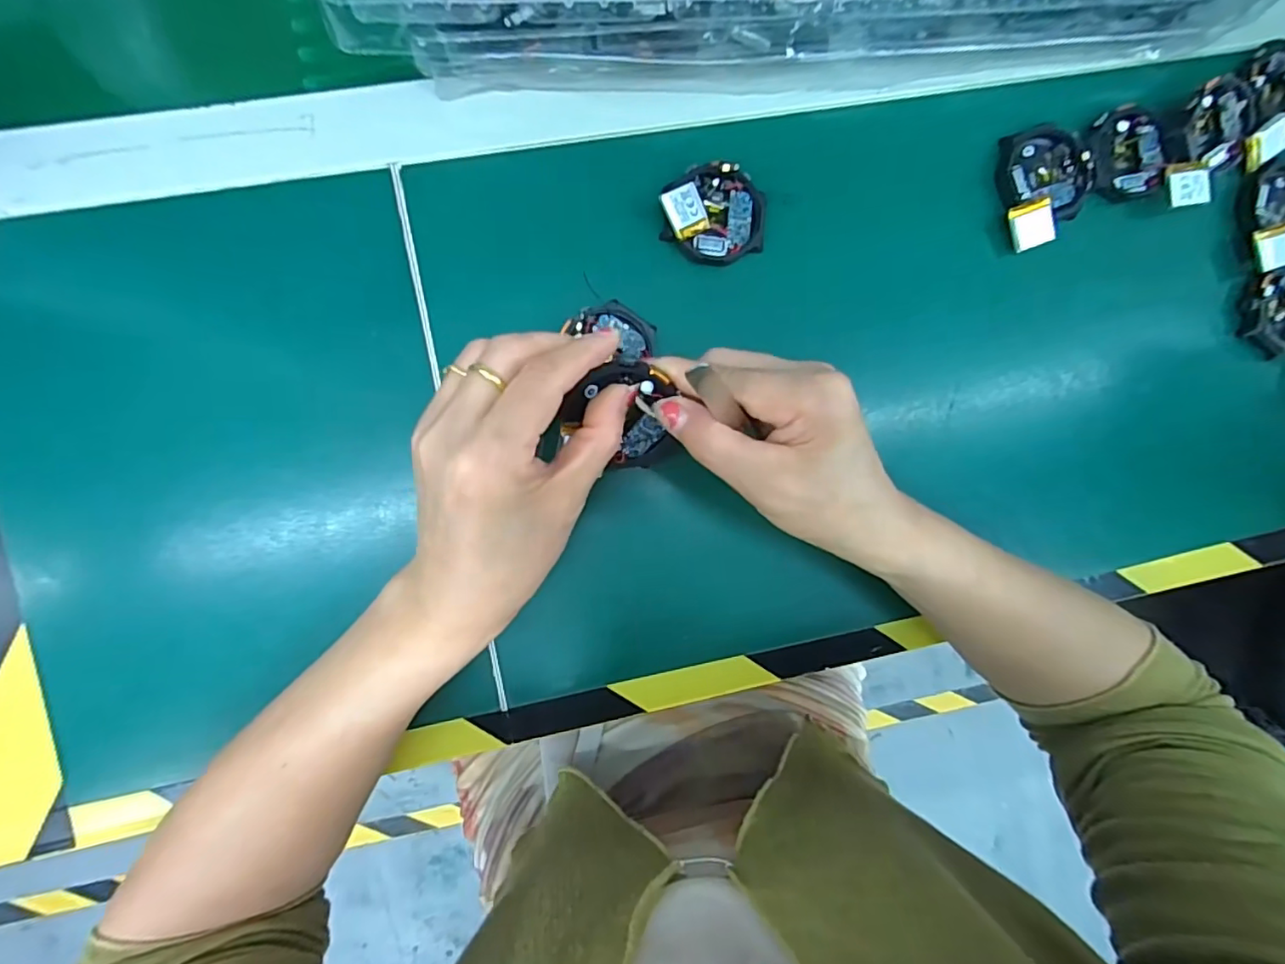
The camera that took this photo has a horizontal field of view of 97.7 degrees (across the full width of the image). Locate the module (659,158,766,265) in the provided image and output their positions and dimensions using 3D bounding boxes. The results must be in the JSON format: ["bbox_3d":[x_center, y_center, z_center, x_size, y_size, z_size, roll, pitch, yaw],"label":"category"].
[{"bbox_3d":[0.037,-0.138,0.289,0.054,0.014,0.047,3,90,-6],"label":"module"}]

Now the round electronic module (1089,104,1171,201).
[{"bbox_3d":[0.269,-0.181,0.309,0.044,0.008,0.046,0,91,-6],"label":"round electronic module"}]

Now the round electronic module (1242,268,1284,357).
[{"bbox_3d":[0.368,-0.097,0.321,0.044,0.013,0.046,0,91,-6],"label":"round electronic module"}]

